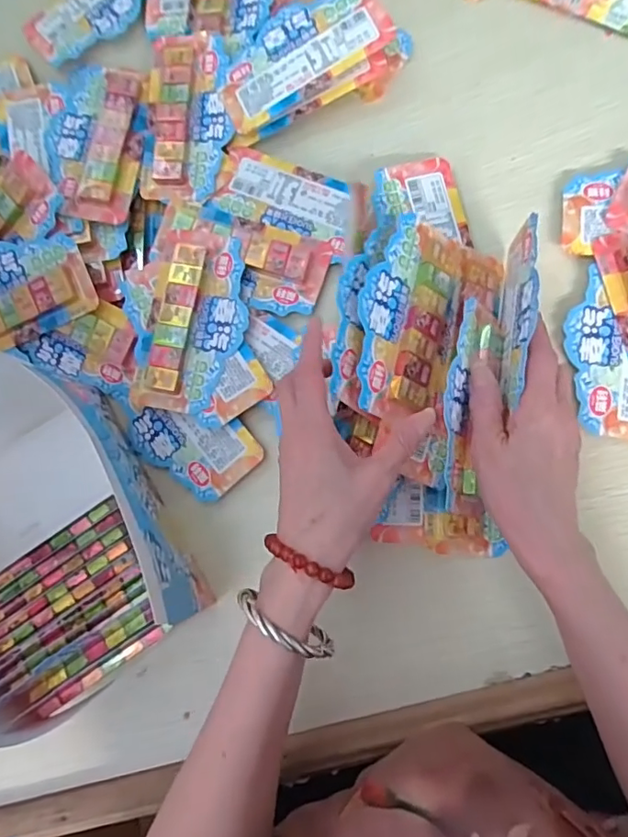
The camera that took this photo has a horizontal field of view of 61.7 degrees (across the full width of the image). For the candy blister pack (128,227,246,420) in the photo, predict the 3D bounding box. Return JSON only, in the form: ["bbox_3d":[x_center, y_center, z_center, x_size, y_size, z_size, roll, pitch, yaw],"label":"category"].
[{"bbox_3d":[-0.093,-0.077,0.415,0.075,0.019,0.144,10,86,7],"label":"candy blister pack"}]

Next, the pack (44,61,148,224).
[{"bbox_3d":[-0.183,-0.234,0.442,0.073,0.021,0.140,5,85,6],"label":"pack"}]

